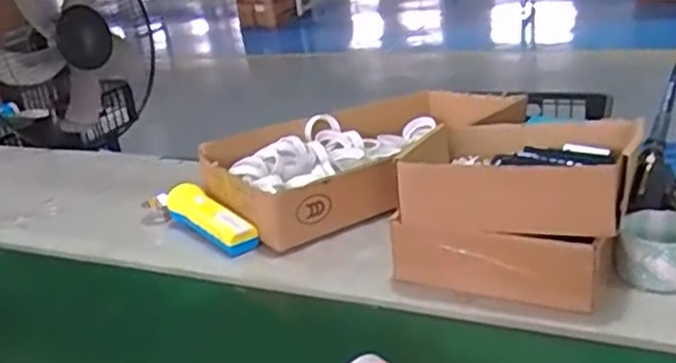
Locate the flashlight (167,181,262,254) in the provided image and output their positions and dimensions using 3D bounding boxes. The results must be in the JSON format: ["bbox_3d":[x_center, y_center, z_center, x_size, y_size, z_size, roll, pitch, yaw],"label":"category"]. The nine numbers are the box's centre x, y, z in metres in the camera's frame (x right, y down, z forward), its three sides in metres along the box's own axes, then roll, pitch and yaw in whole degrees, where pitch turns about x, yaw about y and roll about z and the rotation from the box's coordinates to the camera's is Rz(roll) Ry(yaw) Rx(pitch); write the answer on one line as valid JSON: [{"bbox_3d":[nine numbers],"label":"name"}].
[{"bbox_3d":[-0.161,0.049,0.883,0.041,0.052,0.158,-26,30,-36],"label":"flashlight"}]

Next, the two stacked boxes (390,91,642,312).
[{"bbox_3d":[0.189,0.015,0.743,0.218,0.142,0.186,6,27,26],"label":"two stacked boxes"}]

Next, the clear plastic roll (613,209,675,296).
[{"bbox_3d":[0.323,0.069,0.698,0.083,0.046,0.079,6,27,26],"label":"clear plastic roll"}]

